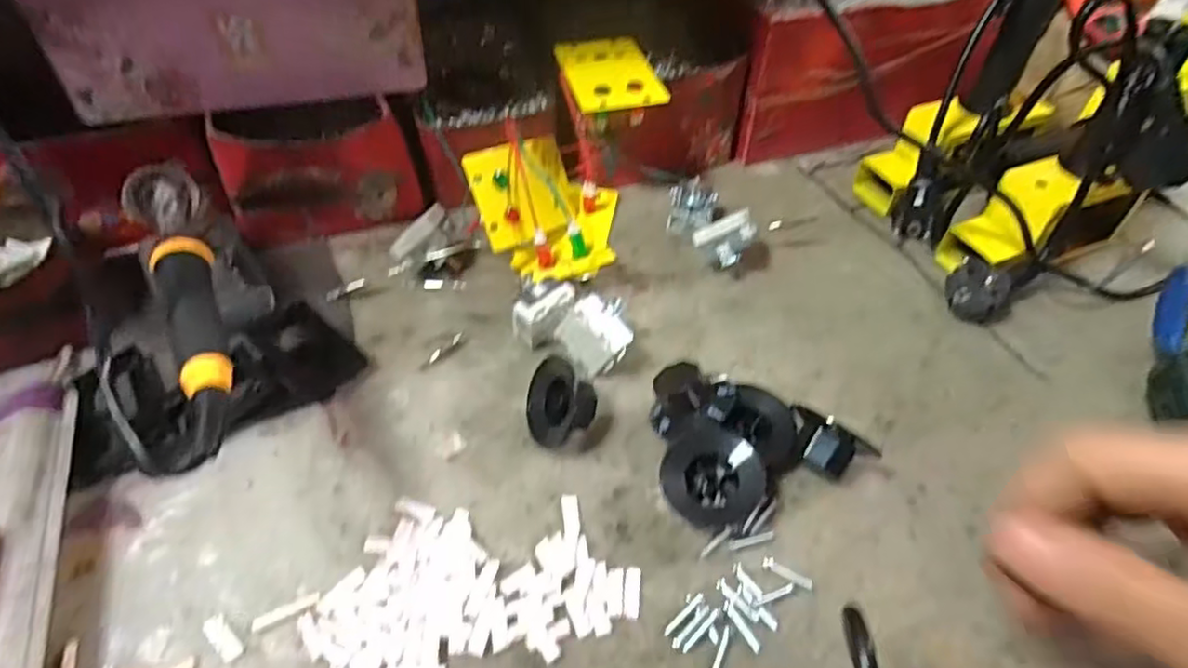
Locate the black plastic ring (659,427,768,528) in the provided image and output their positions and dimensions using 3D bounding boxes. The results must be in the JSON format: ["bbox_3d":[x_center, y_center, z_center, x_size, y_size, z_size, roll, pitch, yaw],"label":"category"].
[{"bbox_3d":[0.058,0.071,0.319,0.047,0.020,0.048,-2,65,4],"label":"black plastic ring"}]

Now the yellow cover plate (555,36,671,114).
[{"bbox_3d":[0.010,-0.184,0.452,0.061,0.007,0.093,-10,49,-10],"label":"yellow cover plate"}]

